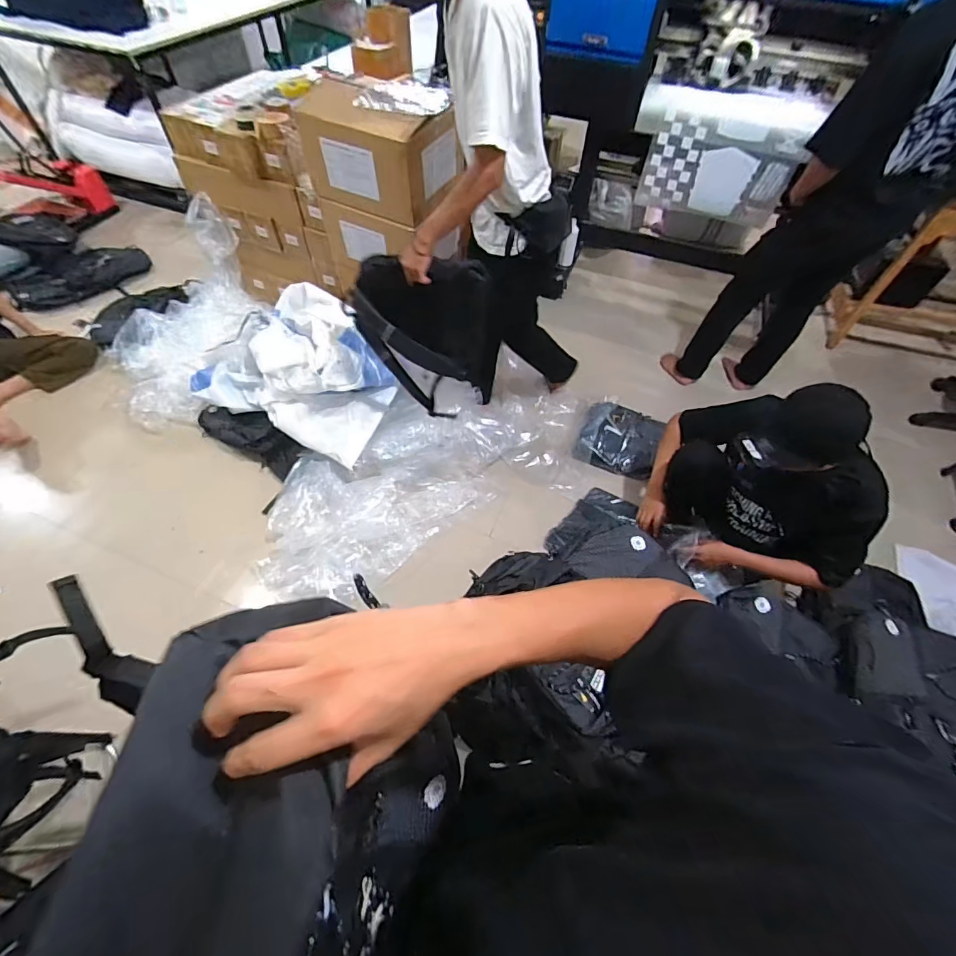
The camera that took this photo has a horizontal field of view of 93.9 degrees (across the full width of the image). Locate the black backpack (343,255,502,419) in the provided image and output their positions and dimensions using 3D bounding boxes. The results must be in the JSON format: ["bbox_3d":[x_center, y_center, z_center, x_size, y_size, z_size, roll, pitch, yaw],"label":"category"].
[{"bbox_3d":[-0.150,-0.469,1.515,0.502,0.571,0.228,-9,57,-8],"label":"black backpack"}]

